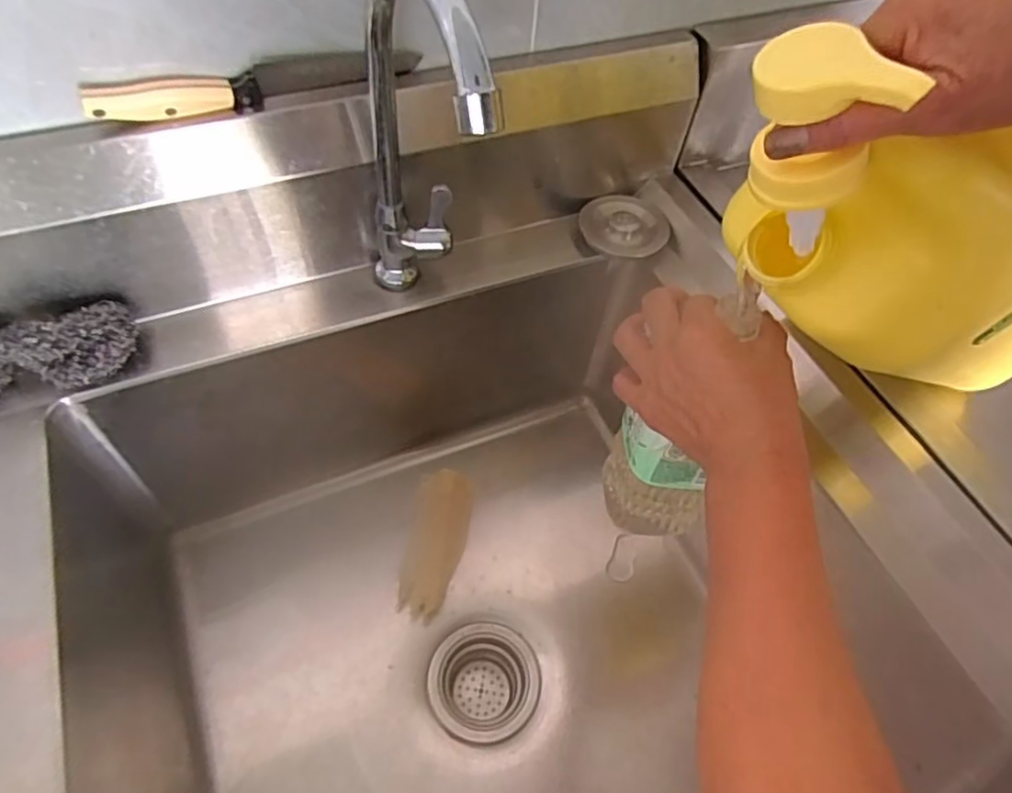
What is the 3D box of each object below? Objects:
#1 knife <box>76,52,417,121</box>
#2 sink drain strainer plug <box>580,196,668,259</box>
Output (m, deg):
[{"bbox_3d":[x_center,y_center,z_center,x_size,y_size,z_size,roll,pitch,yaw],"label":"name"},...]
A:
[{"bbox_3d":[-0.170,-0.221,0.446,0.223,0.026,0.017,-19,59,-17],"label":"knife"},{"bbox_3d":[0.112,-0.164,0.605,0.084,0.017,0.072,21,56,10],"label":"sink drain strainer plug"}]

